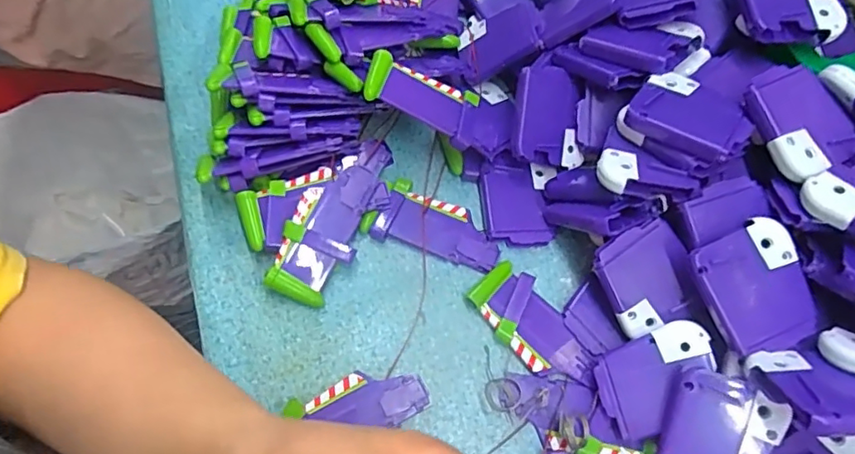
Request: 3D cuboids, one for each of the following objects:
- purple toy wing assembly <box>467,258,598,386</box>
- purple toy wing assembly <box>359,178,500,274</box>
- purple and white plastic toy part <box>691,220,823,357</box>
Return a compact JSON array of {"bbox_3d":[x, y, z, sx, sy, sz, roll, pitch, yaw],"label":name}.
[{"bbox_3d":[0.062,0.061,0.332,0.037,0.010,0.082,-35,69,-16],"label":"purple toy wing assembly"},{"bbox_3d":[0.005,0.001,0.360,0.084,0.012,0.042,24,66,10],"label":"purple toy wing assembly"},{"bbox_3d":[0.169,0.031,0.287,0.050,0.007,0.060,-24,81,-1],"label":"purple and white plastic toy part"}]

